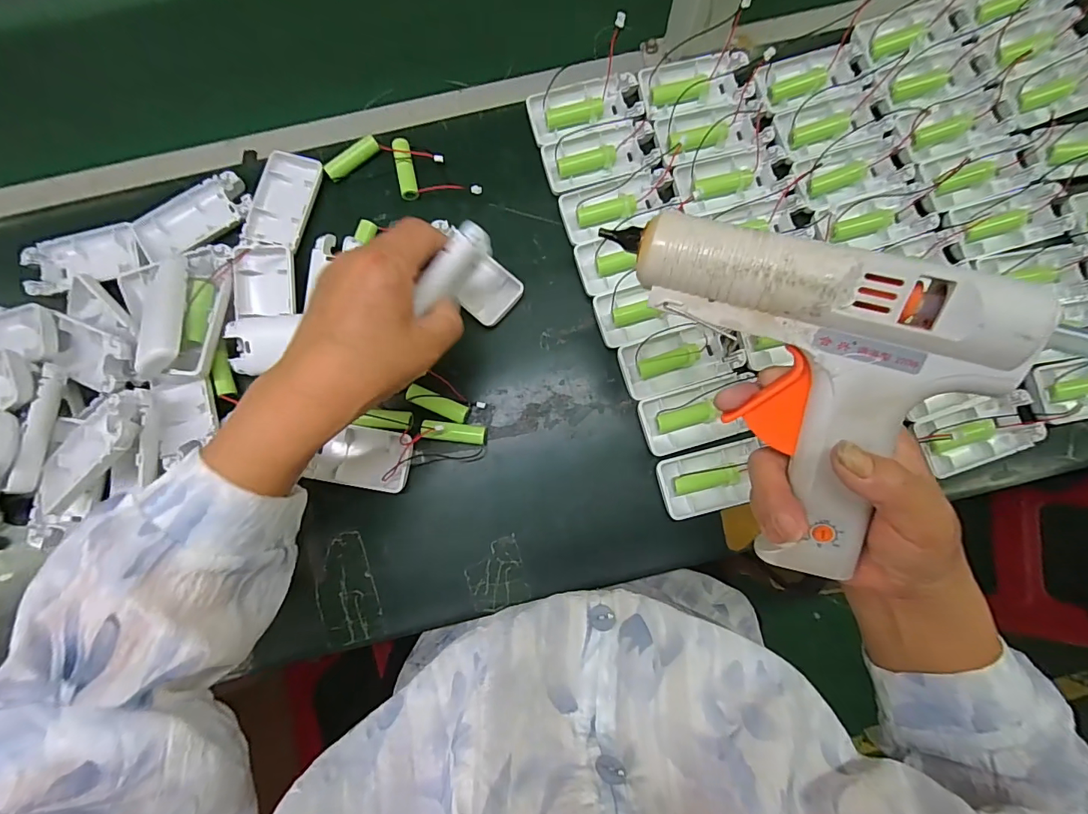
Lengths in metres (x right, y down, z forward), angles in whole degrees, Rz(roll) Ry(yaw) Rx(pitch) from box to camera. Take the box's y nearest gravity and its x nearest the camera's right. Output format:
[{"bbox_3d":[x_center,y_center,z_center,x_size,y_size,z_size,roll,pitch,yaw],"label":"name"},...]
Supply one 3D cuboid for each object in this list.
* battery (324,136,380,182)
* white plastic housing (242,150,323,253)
[{"bbox_3d":[-0.163,-0.212,0.392,0.050,0.013,0.010,-36,83,-1],"label":"battery"},{"bbox_3d":[-0.219,-0.174,0.389,0.049,0.014,0.081,15,85,5],"label":"white plastic housing"}]

